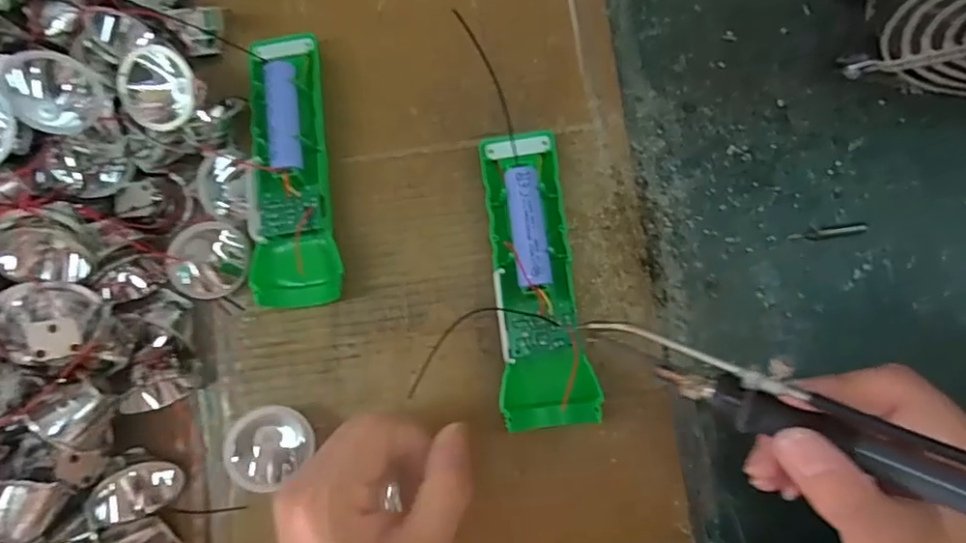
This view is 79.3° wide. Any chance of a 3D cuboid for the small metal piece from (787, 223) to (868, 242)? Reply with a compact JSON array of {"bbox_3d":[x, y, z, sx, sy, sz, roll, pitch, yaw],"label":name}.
[{"bbox_3d":[0.189,-0.022,0.320,0.038,0.005,0.007,-8,85,4],"label":"small metal piece"}]

